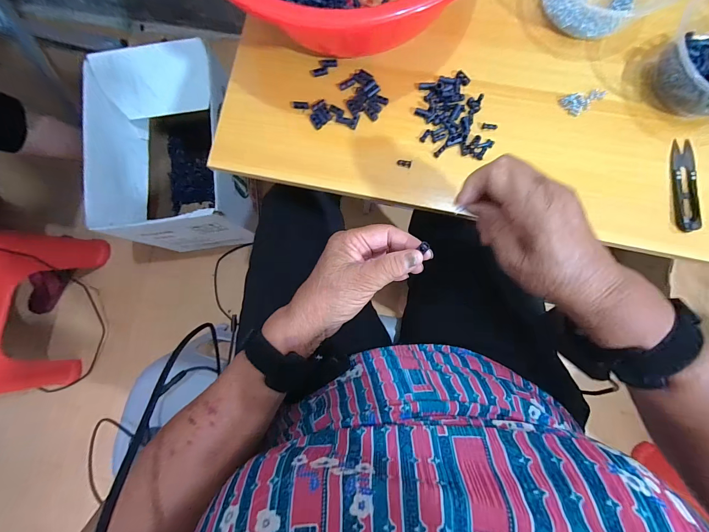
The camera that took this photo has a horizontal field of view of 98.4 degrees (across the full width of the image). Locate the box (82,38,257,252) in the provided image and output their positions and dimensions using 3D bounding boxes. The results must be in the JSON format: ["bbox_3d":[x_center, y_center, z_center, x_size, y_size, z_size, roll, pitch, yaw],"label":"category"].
[{"bbox_3d":[-0.423,-0.264,0.782,0.290,0.274,0.408,-8,85,3],"label":"box"}]

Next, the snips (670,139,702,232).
[{"bbox_3d":[0.362,-0.088,0.333,0.026,0.013,0.102,1,85,4],"label":"snips"}]

